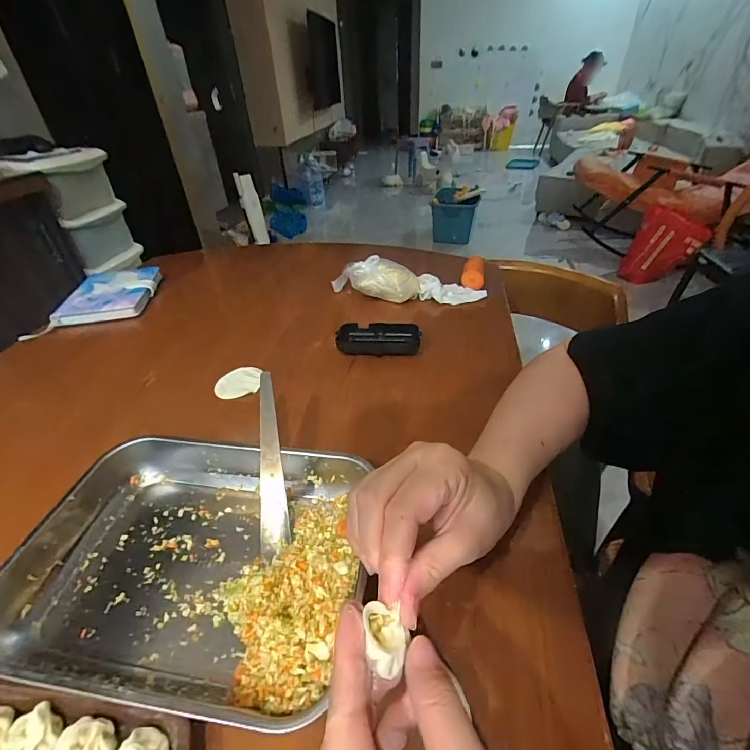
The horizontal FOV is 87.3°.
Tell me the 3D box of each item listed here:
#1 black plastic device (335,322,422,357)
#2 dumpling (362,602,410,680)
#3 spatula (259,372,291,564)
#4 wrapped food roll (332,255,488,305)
[{"bbox_3d":[0.005,-0.050,0.536,0.109,0.021,0.050,-1,38,3],"label":"black plastic device"},{"bbox_3d":[0.006,0.126,0.189,0.020,0.023,0.026,-6,38,-4],"label":"dumpling"},{"bbox_3d":[-0.091,0.071,0.348,0.023,0.006,0.168,-4,60,-12],"label":"spatula"},{"bbox_3d":[0.055,-0.156,0.643,0.253,0.059,0.066,-2,38,2],"label":"wrapped food roll"}]

